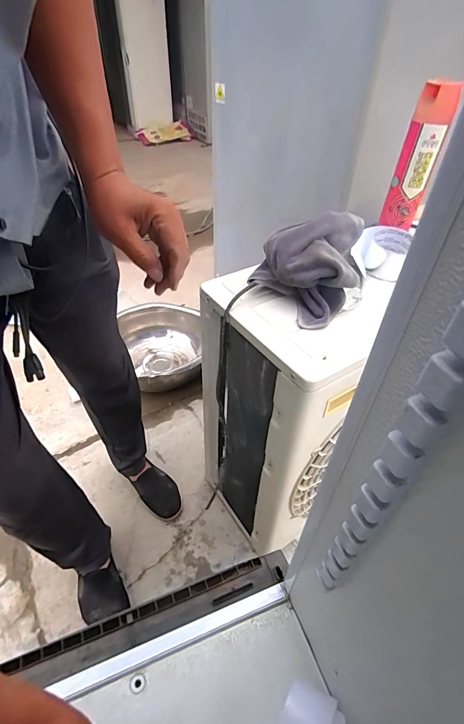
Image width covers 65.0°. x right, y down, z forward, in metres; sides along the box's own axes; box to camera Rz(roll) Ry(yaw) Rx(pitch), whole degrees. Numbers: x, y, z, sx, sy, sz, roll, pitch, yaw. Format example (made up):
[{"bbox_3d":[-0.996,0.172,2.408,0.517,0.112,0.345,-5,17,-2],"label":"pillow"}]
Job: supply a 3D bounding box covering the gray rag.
[{"bbox_3d":[0.118,-0.157,0.594,0.161,0.120,0.179,11,43,10],"label":"gray rag"}]

